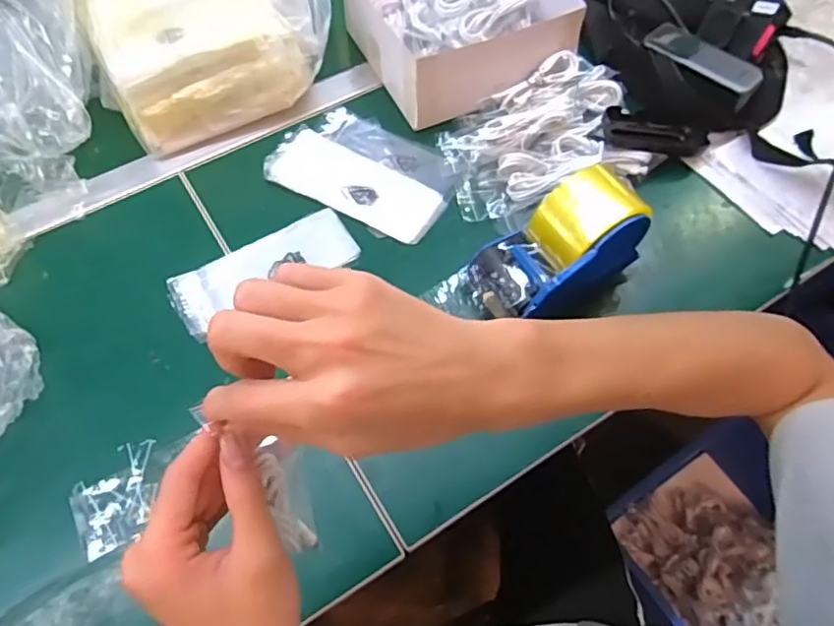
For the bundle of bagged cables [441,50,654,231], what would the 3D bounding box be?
[{"bbox_3d":[0.128,-0.180,0.624,0.213,0.041,0.158,-21,63,-11],"label":"bundle of bagged cables"}]

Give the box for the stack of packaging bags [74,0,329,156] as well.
[{"bbox_3d":[-0.227,-0.319,0.653,0.233,0.124,0.220,-23,63,-13],"label":"stack of packaging bags"}]

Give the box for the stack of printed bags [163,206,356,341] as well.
[{"bbox_3d":[-0.146,-0.044,0.574,0.175,0.009,0.070,-28,65,-15],"label":"stack of printed bags"}]

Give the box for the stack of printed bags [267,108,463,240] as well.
[{"bbox_3d":[-0.052,-0.152,0.629,0.188,0.008,0.126,29,65,15],"label":"stack of printed bags"}]

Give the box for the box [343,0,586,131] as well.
[{"bbox_3d":[0.046,-0.337,0.687,0.210,0.096,0.223,-24,64,-13],"label":"box"}]

